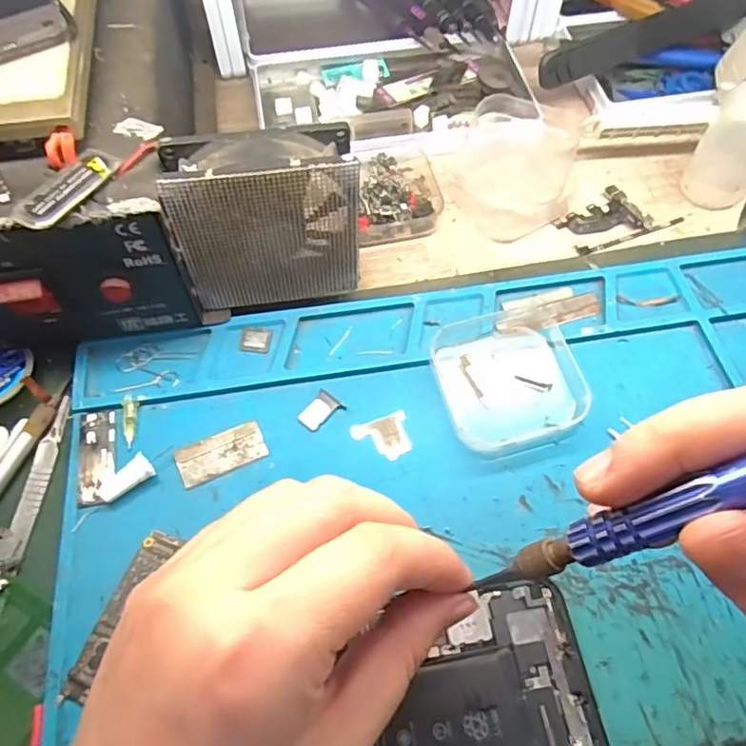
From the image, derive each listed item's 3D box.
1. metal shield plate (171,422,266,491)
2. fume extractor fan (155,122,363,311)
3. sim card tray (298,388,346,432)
[{"bbox_3d":[-0.068,0.036,0.257,0.038,0.004,0.018,-23,64,-12],"label":"metal shield plate"},{"bbox_3d":[-0.047,-0.068,0.268,0.080,0.084,0.029,-10,62,-5],"label":"fume extractor fan"},{"bbox_3d":[-0.024,0.018,0.267,0.014,0.004,0.020,34,67,17],"label":"sim card tray"}]

